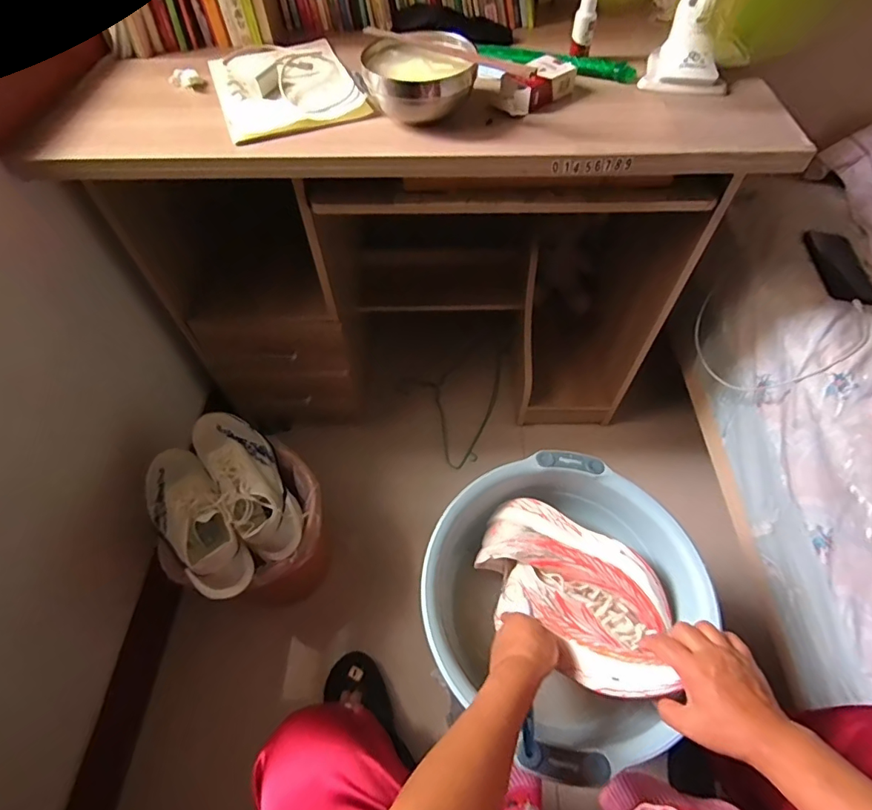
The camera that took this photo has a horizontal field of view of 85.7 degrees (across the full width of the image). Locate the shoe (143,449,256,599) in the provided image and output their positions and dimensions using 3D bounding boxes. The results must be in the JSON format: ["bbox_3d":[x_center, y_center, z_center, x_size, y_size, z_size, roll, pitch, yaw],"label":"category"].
[{"bbox_3d":[-0.399,0.187,0.767,0.107,0.095,0.270,-35,62,-20],"label":"shoe"}]

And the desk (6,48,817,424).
[{"bbox_3d":[-0.004,-0.305,1.029,1.062,0.744,0.494,0,56,1],"label":"desk"}]

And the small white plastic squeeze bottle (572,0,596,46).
[{"bbox_3d":[0.219,-0.573,0.679,0.029,0.077,0.026,13,57,10],"label":"small white plastic squeeze bottle"}]

